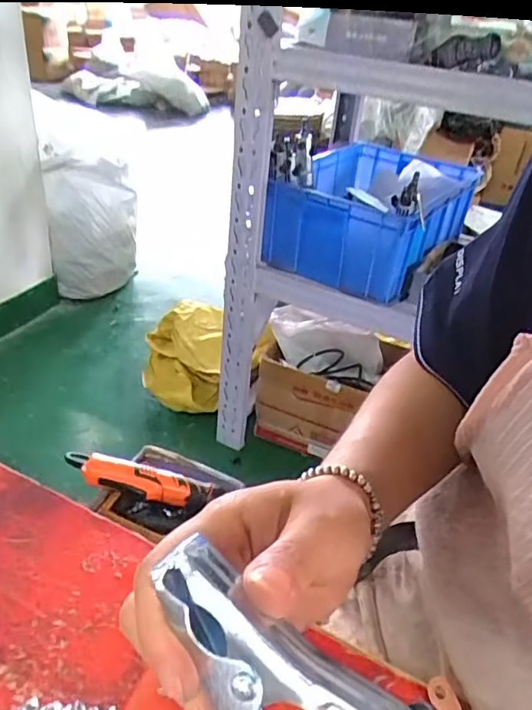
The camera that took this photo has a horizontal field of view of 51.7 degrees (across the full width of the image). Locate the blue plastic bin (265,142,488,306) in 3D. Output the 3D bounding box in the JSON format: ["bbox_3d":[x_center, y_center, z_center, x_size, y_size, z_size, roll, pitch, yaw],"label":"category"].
[{"bbox_3d":[0.280,-0.357,1.355,0.360,0.200,0.609,22,37,22],"label":"blue plastic bin"}]

